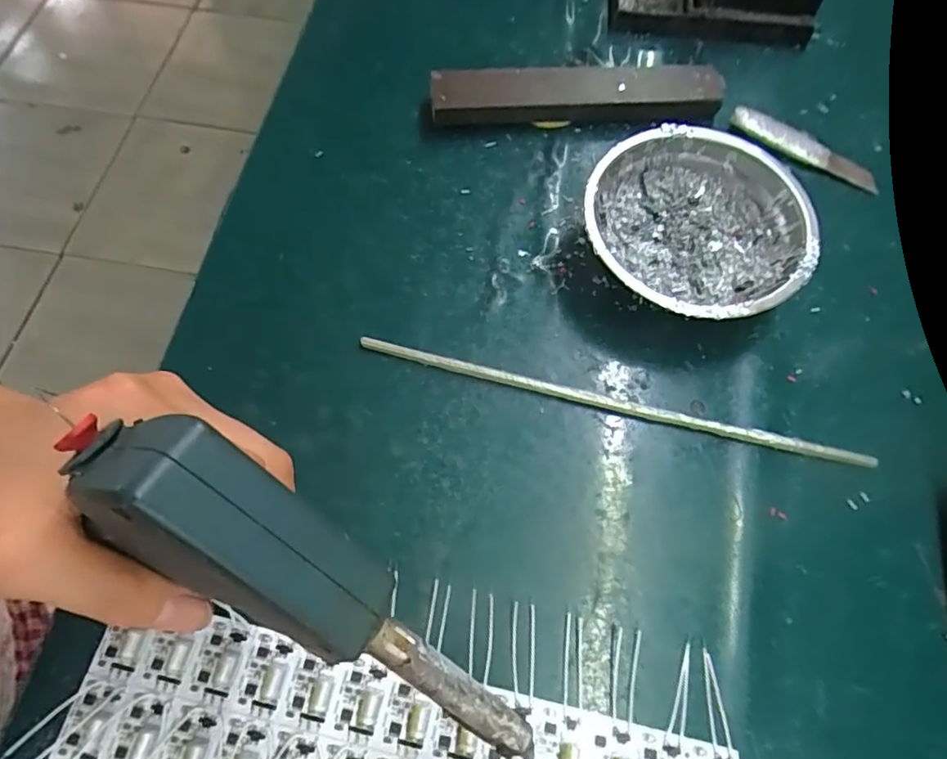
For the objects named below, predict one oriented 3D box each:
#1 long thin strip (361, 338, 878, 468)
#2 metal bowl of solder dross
[{"bbox_3d":[0.072,0.012,0.302,0.274,0.007,0.010,13,68,5],"label":"long thin strip"},{"bbox_3d":[0.125,-0.083,0.323,0.122,0.039,0.119,0,68,-1],"label":"metal bowl of solder dross"}]

